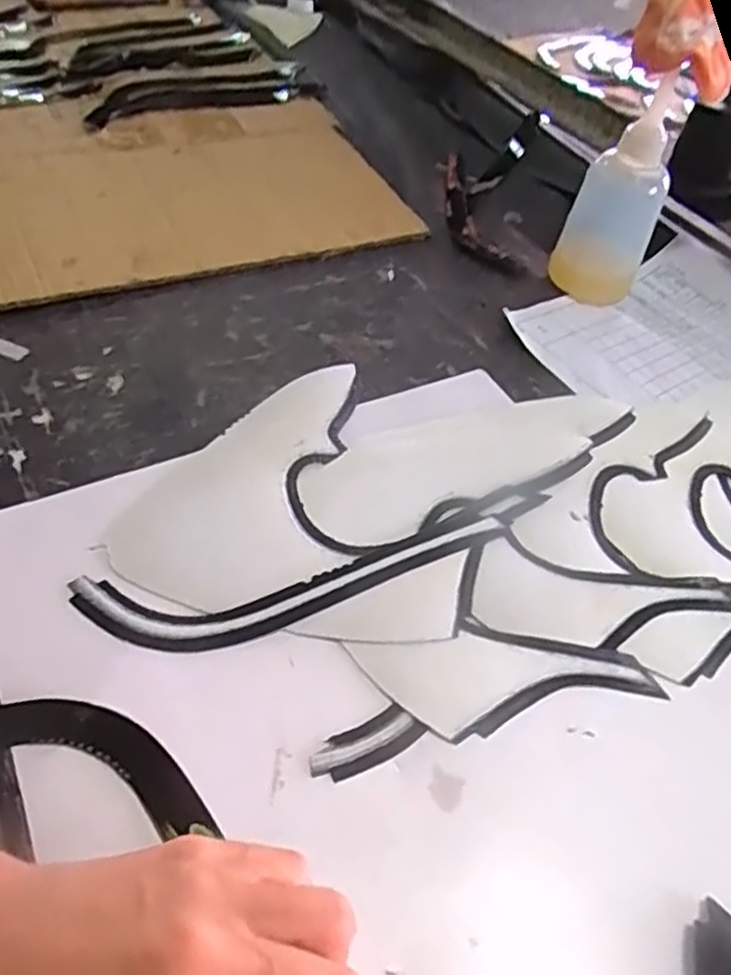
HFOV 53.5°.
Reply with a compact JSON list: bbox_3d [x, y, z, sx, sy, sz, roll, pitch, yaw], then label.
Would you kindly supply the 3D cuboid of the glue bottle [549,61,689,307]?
[{"bbox_3d":[0.176,-0.200,0.514,0.048,0.130,0.054,-20,53,-23],"label":"glue bottle"}]

